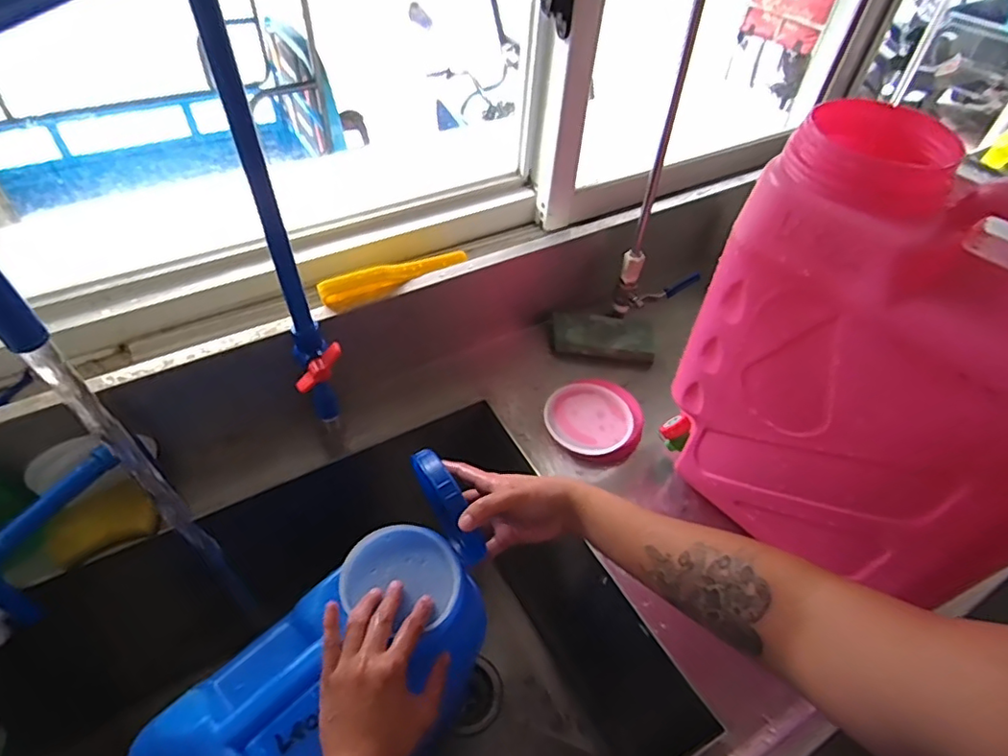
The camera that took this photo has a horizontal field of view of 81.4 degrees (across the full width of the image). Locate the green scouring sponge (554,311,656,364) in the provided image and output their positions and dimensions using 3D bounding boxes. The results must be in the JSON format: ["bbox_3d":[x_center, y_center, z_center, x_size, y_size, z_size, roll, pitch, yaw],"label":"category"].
[{"bbox_3d":[0.146,-0.061,0.875,0.150,0.026,0.071,9,69,4],"label":"green scouring sponge"}]

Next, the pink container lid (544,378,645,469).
[{"bbox_3d":[0.117,0.057,0.770,0.121,0.036,0.117,2,48,-2],"label":"pink container lid"}]

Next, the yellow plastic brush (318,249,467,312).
[{"bbox_3d":[-0.131,-0.129,0.722,0.188,0.037,0.032,-27,55,-25],"label":"yellow plastic brush"}]

